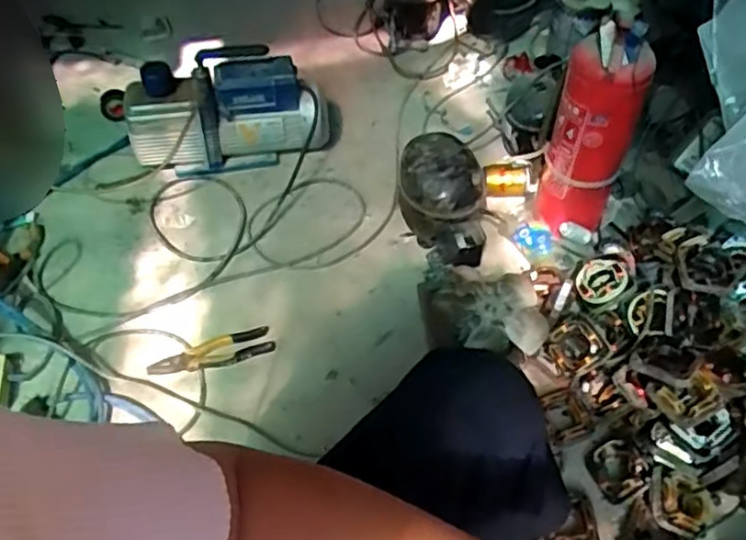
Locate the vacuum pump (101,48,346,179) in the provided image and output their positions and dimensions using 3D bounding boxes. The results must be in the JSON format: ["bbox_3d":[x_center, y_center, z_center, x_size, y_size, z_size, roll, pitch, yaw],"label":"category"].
[{"bbox_3d":[-0.289,-0.344,1.379,0.446,0.234,0.186,-9,52,-7],"label":"vacuum pump"}]

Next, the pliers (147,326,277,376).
[{"bbox_3d":[-0.262,0.140,1.115,0.197,0.025,0.058,-20,54,-15],"label":"pliers"}]

